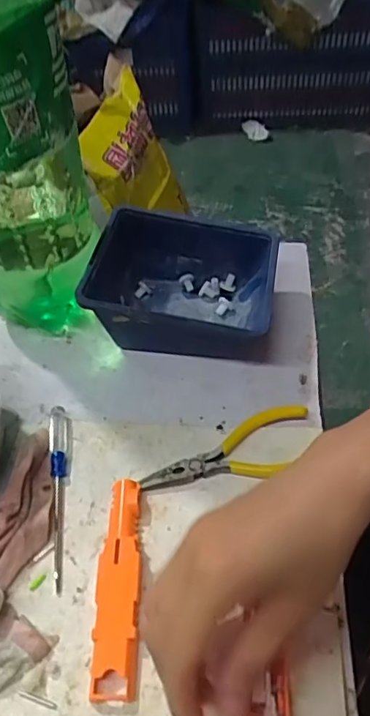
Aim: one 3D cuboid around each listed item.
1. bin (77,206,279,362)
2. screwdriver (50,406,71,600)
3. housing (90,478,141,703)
[{"bbox_3d":[0.001,-0.054,0.441,0.136,0.067,0.114,4,50,9],"label":"bin"},{"bbox_3d":[-0.080,0.084,0.354,0.013,0.008,0.126,-10,49,-3],"label":"screwdriver"},{"bbox_3d":[-0.037,0.125,0.312,0.023,0.012,0.118,-4,49,2],"label":"housing"}]

